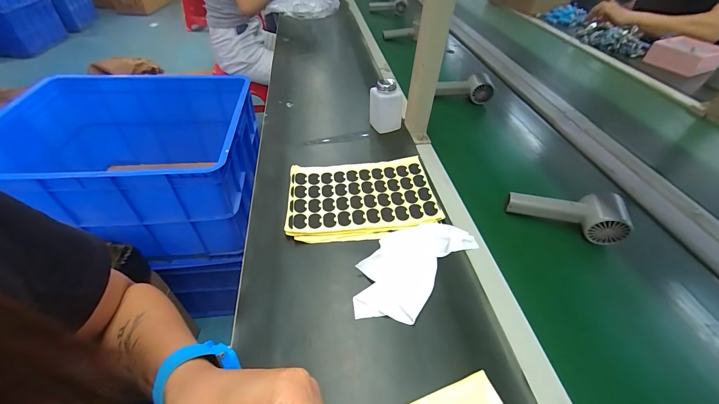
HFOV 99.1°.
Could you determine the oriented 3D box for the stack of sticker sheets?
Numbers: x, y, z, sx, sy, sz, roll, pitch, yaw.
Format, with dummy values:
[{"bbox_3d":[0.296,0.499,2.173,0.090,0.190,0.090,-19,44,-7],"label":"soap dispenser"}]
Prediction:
[{"bbox_3d":[0.001,-0.008,0.495,0.227,0.016,0.159,-4,45,-3],"label":"stack of sticker sheets"}]

